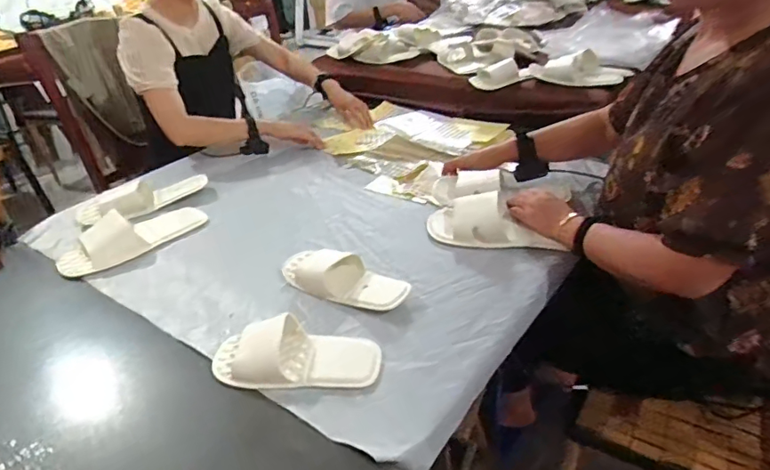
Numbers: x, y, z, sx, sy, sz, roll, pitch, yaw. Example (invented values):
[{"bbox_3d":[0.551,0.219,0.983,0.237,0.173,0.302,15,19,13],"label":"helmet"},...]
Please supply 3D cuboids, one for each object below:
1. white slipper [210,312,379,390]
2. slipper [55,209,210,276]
[{"bbox_3d":[-0.125,0.159,0.684,0.235,0.061,0.097,-4,33,0],"label":"white slipper"},{"bbox_3d":[-0.479,-0.004,0.949,0.259,0.066,0.087,-30,41,-35],"label":"slipper"}]

